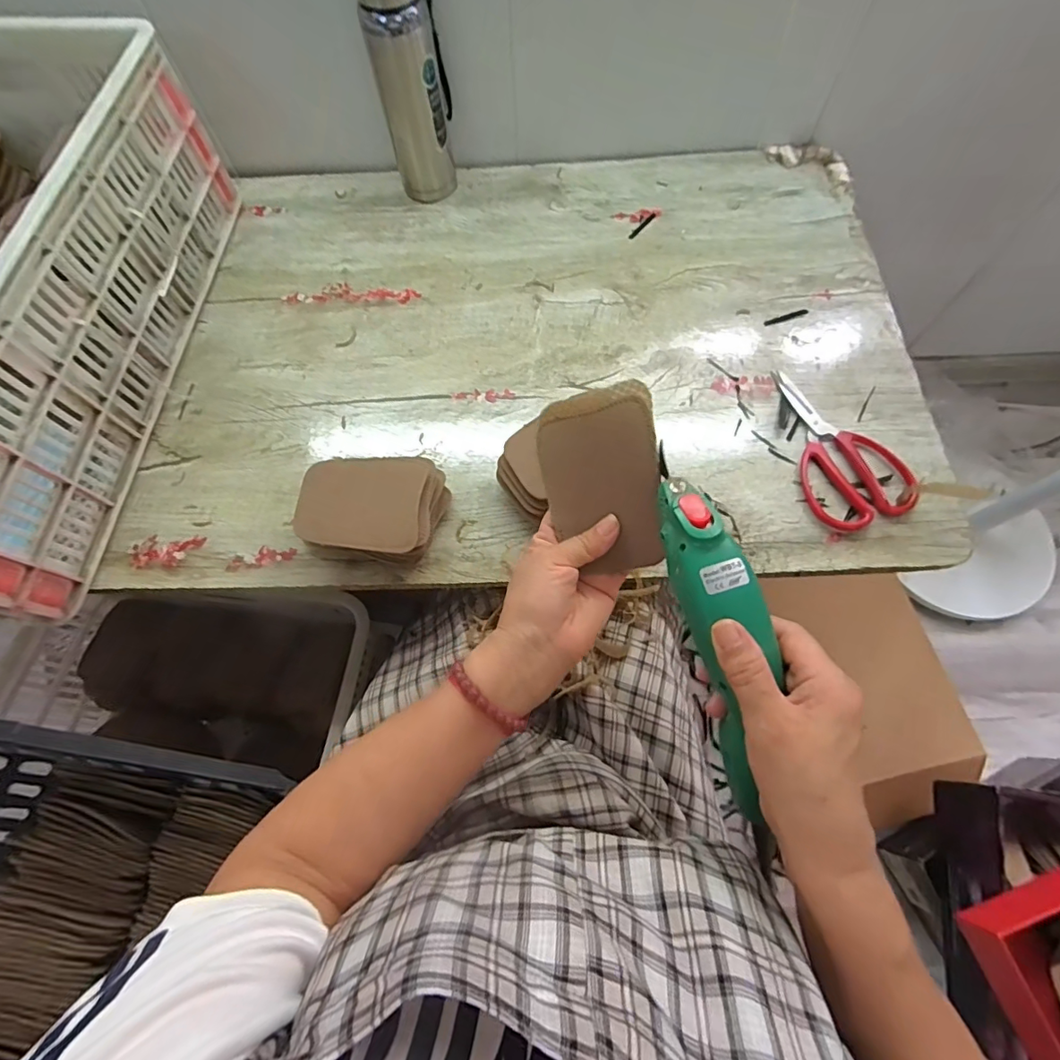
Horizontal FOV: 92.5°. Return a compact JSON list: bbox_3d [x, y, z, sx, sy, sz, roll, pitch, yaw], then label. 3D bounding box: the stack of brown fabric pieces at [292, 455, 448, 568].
[{"bbox_3d":[-0.147,-0.017,0.480,0.124,0.064,0.089,5,68,5],"label":"stack of brown fabric pieces"}]

